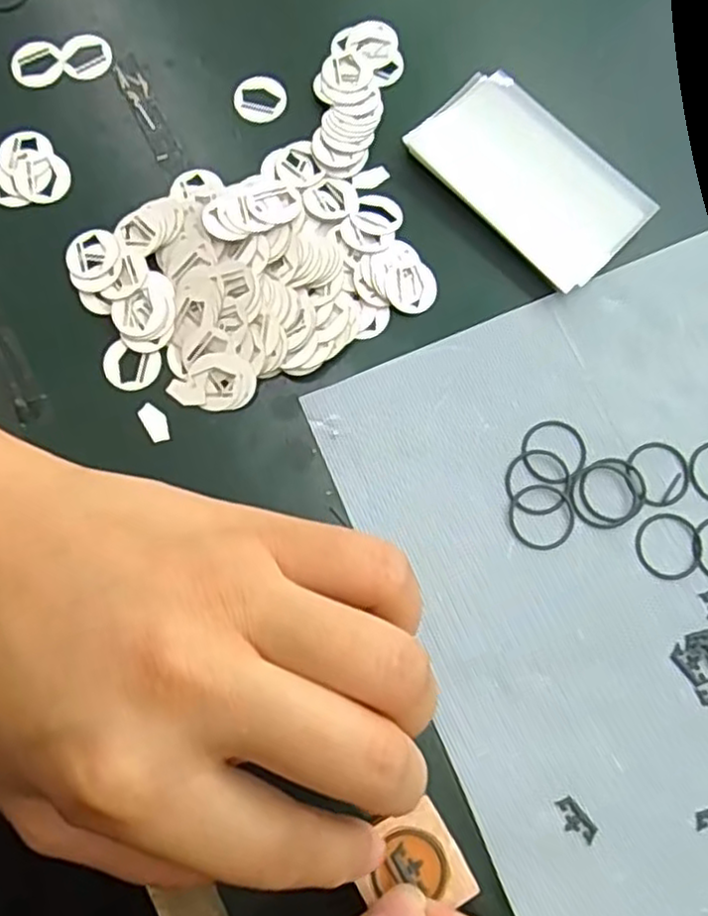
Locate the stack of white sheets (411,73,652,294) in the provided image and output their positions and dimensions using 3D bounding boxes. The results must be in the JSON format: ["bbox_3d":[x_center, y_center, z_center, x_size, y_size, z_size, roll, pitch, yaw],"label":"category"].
[{"bbox_3d":[0.059,-0.096,0.239,0.042,0.009,0.078,-43,82,-9],"label":"stack of white sheets"}]

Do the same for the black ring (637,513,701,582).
[{"bbox_3d":[0.099,0.027,0.218,0.021,0.004,0.021,0,78,-1],"label":"black ring"}]

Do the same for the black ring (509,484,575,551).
[{"bbox_3d":[0.059,0.018,0.219,0.021,0.004,0.021,0,78,-1],"label":"black ring"}]

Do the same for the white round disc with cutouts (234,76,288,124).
[{"bbox_3d":[-0.033,-0.128,0.248,0.018,0.004,0.015,-20,79,-5],"label":"white round disc with cutouts"}]

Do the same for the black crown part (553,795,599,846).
[{"bbox_3d":[0.064,0.104,0.200,0.007,0.004,0.014,-41,82,-9],"label":"black crown part"}]

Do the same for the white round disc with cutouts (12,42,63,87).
[{"bbox_3d":[-0.113,-0.140,0.248,0.017,0.004,0.015,-33,81,-8],"label":"white round disc with cutouts"}]

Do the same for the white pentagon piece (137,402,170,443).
[{"bbox_3d":[-0.064,-0.011,0.223,0.007,0.004,0.013,-30,81,-7],"label":"white pentagon piece"}]

